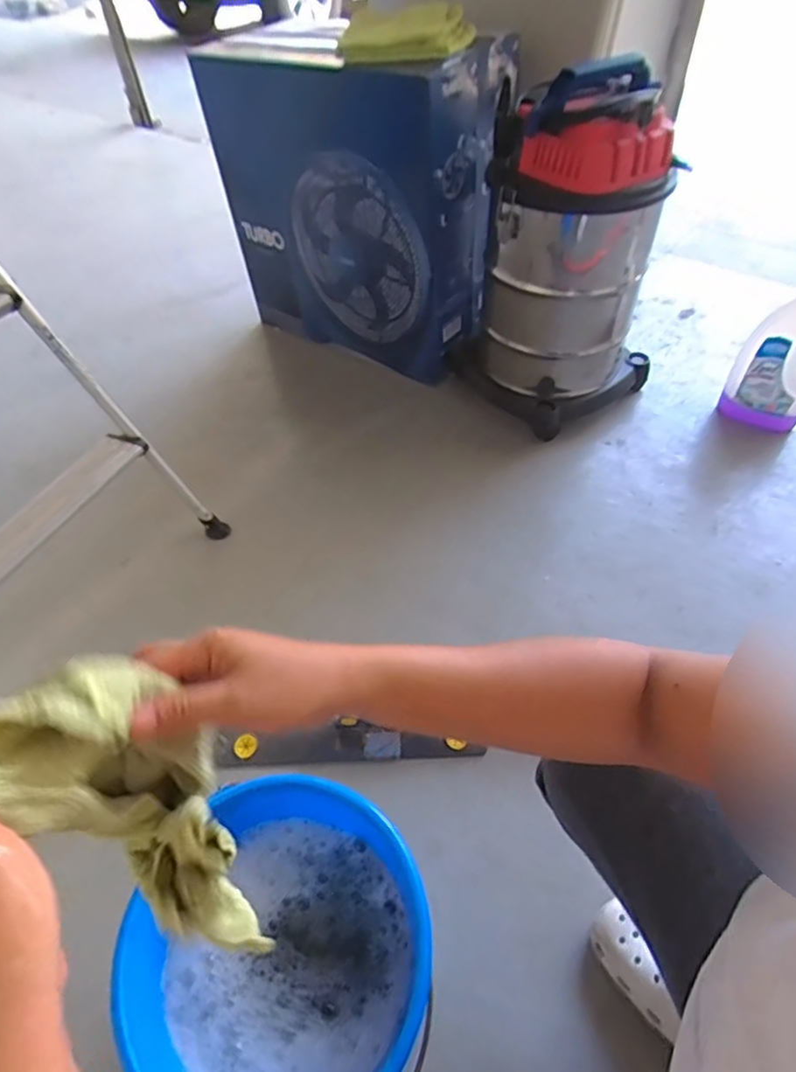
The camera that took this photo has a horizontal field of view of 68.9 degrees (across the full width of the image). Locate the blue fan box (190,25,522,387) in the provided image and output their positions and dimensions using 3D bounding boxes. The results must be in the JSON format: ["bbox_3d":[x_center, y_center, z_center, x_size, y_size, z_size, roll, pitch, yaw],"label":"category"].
[{"bbox_3d":[-0.095,-0.710,1.289,0.601,0.593,0.208,26,56,23],"label":"blue fan box"}]

